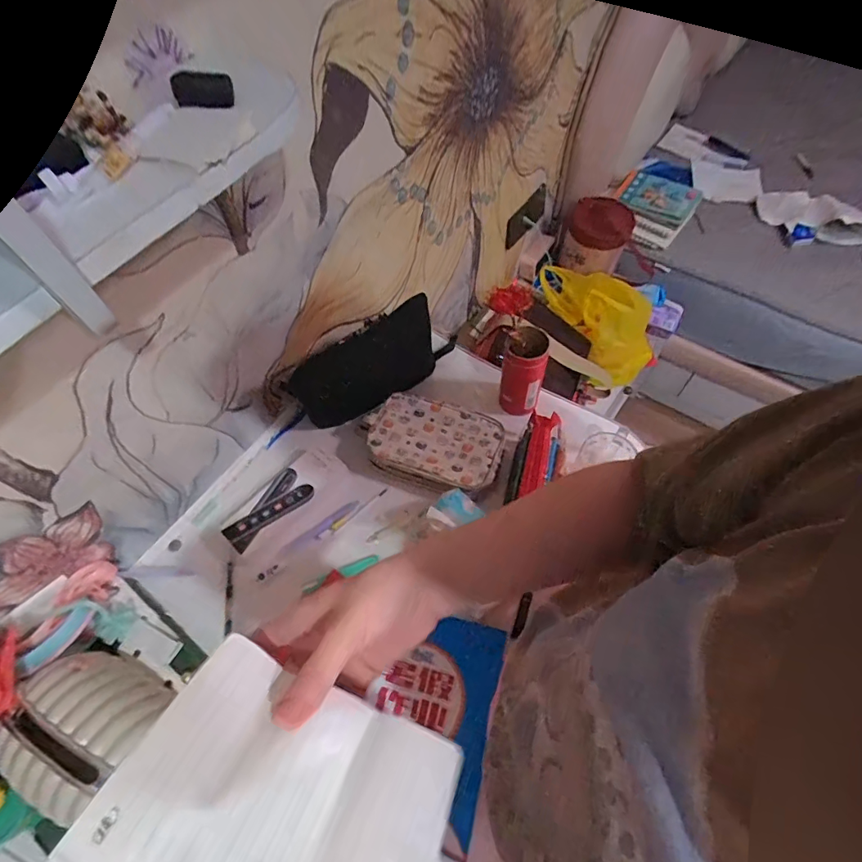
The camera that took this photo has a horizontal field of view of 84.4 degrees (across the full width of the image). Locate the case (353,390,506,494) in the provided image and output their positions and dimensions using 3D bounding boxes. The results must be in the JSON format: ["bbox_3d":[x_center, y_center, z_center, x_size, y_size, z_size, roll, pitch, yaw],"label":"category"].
[{"bbox_3d":[0.001,0.019,0.751,0.222,0.046,0.133,19,63,13],"label":"case"}]

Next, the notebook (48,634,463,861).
[{"bbox_3d":[-0.069,0.185,0.239,0.155,0.016,0.117,30,33,-1],"label":"notebook"}]

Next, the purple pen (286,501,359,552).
[{"bbox_3d":[-0.163,0.144,0.722,0.120,0.007,0.015,-35,64,-15],"label":"purple pen"}]

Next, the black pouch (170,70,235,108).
[{"bbox_3d":[-0.186,-0.279,0.387,0.048,0.019,0.021,-1,61,3],"label":"black pouch"}]

